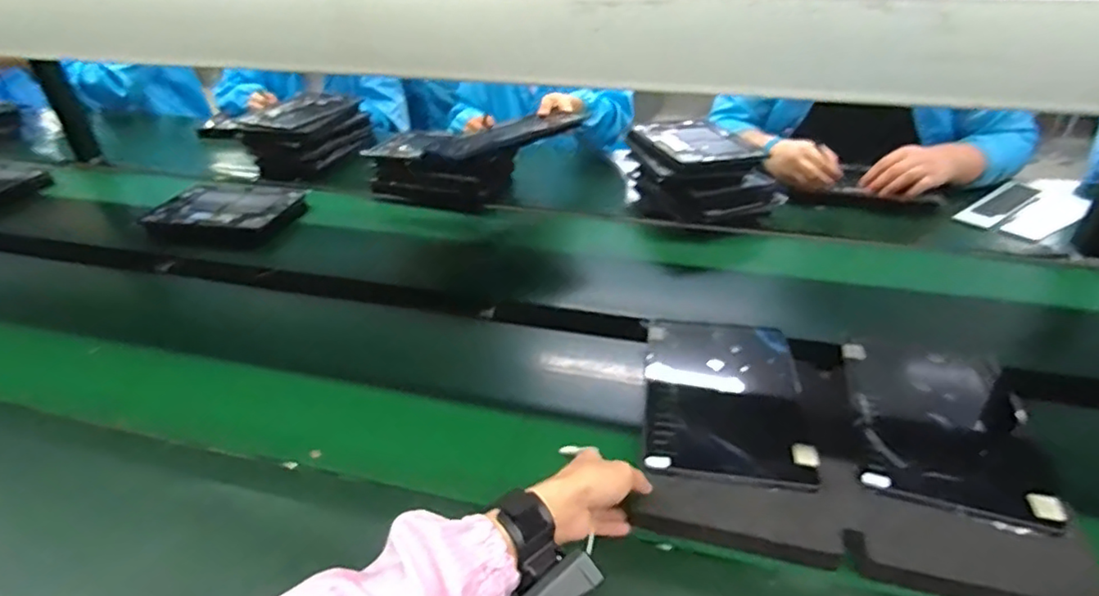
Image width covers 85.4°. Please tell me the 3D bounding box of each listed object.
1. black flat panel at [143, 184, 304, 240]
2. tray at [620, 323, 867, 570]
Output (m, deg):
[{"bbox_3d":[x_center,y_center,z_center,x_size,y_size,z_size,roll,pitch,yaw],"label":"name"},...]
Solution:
[{"bbox_3d":[-0.620,-0.166,1.138,0.275,0.036,0.196,11,36,17],"label":"black flat panel"},{"bbox_3d":[0.207,0.130,0.637,0.209,0.022,0.293,5,36,12],"label":"tray"}]

